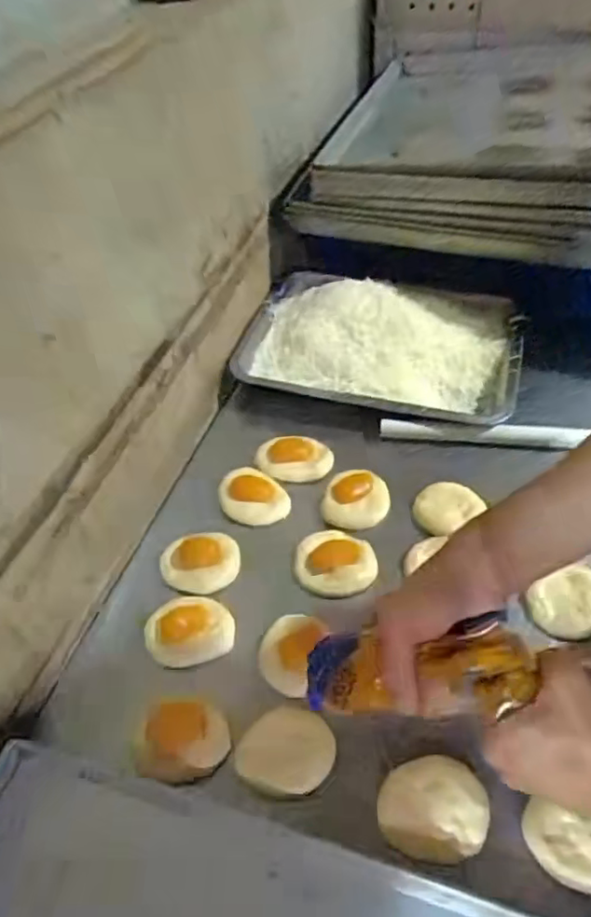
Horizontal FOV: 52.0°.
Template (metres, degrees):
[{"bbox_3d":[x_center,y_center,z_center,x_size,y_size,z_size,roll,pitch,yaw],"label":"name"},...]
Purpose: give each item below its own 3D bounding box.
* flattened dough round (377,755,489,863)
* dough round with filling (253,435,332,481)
[{"bbox_3d":[0.101,0.257,0.448,0.076,0.009,0.066,-1,49,3],"label":"flattened dough round"},{"bbox_3d":[-0.001,-0.001,0.685,0.085,0.019,0.053,-7,49,-2],"label":"dough round with filling"}]

